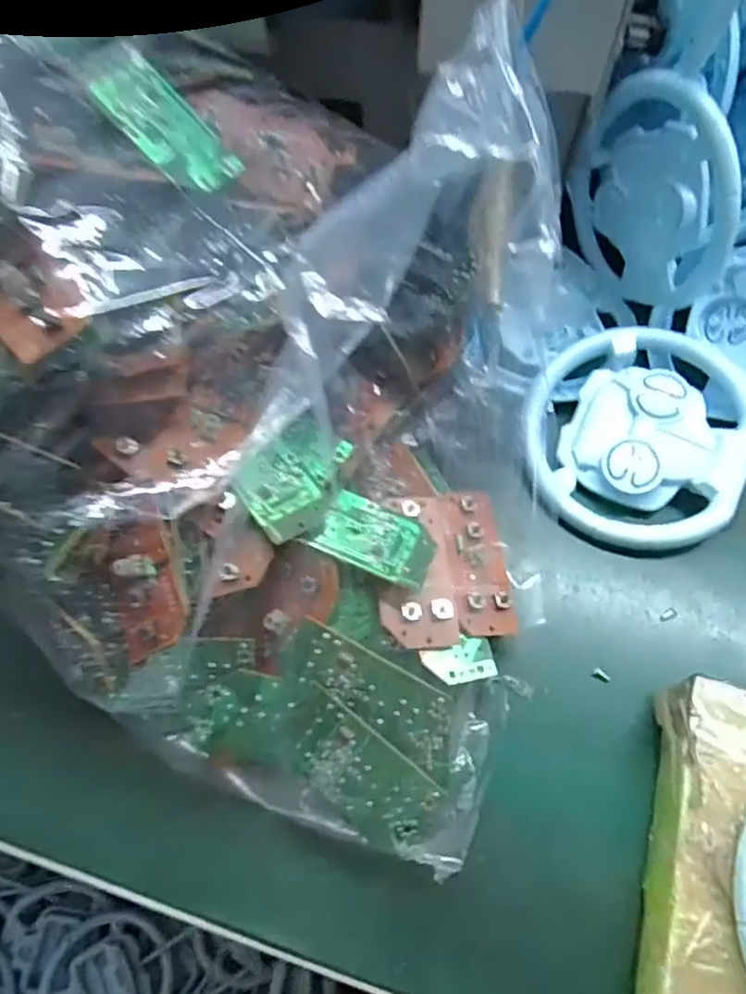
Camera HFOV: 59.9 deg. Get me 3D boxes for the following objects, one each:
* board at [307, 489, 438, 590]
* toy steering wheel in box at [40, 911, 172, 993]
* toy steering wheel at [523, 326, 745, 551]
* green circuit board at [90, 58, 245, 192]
[{"bbox_3d":[0.003,0.016,0.248,0.043,0.005,0.032,29,50,3],"label":"board"},{"bbox_3d":[-0.220,0.401,0.531,0.100,0.015,0.098,0,62,-1],"label":"toy steering wheel in box"},{"bbox_3d":[0.122,-0.028,0.300,0.103,0.019,0.103,-2,73,7],"label":"toy steering wheel"},{"bbox_3d":[-0.076,-0.135,0.238,0.053,0.004,0.029,48,60,-7],"label":"green circuit board"}]

